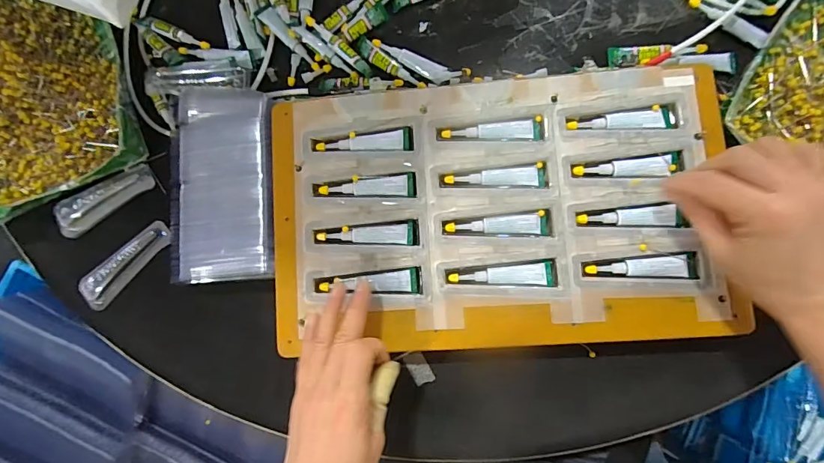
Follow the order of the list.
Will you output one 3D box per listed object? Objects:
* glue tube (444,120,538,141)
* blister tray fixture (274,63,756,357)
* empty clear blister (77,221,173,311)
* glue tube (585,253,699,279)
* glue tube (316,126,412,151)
[{"bbox_3d":[0.070,-0.090,0.383,0.084,0.008,0.017,2,84,5],"label":"glue tube"},{"bbox_3d":[0.067,-0.019,0.373,0.373,0.017,0.228,-3,85,5],"label":"blister tray fixture"},{"bbox_3d":[-0.280,0.031,0.423,0.100,0.014,0.028,-45,82,-1],"label":"empty clear blister"},{"bbox_3d":[0.187,0.028,0.355,0.085,0.006,0.018,1,83,5],"label":"glue tube"},{"bbox_3d":[-0.043,-0.079,0.391,0.086,0.007,0.019,-3,83,5],"label":"glue tube"}]

